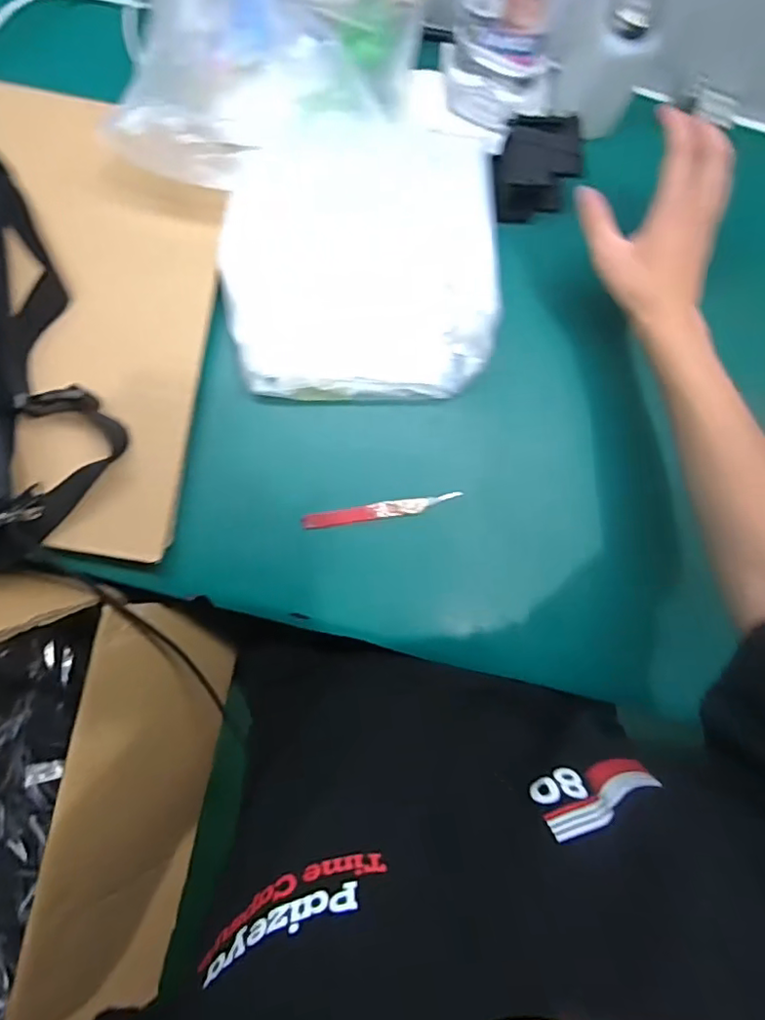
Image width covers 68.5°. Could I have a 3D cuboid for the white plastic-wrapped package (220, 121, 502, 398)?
[{"bbox_3d":[-0.017,-0.230,0.512,0.242,0.028,0.252,-1,89,-5],"label":"white plastic-wrapped package"}]

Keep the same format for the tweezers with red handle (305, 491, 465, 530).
[{"bbox_3d":[-0.001,0.001,0.519,0.145,0.011,0.015,-9,90,-5],"label":"tweezers with red handle"}]

